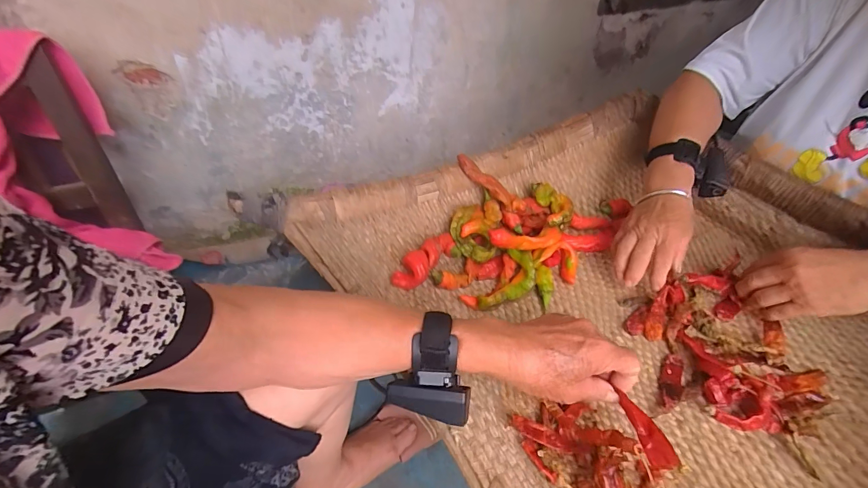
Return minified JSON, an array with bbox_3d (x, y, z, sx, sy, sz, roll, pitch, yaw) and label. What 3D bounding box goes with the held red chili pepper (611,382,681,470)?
[{"bbox_3d":[0.171,0.150,0.307,0.019,0.011,0.063,-4,32,-7],"label":"held red chili pepper"}]

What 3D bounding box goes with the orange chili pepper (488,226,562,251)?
[{"bbox_3d":[0.120,-0.006,0.496,0.118,0.032,0.021,-2,40,-25],"label":"orange chili pepper"}]

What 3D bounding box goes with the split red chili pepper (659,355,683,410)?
[{"bbox_3d":[0.250,0.145,0.400,0.020,0.008,0.071,21,45,20],"label":"split red chili pepper"}]

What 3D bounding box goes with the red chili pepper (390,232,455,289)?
[{"bbox_3d":[-0.014,0.016,0.478,0.038,0.035,0.098,23,46,23],"label":"red chili pepper"}]

